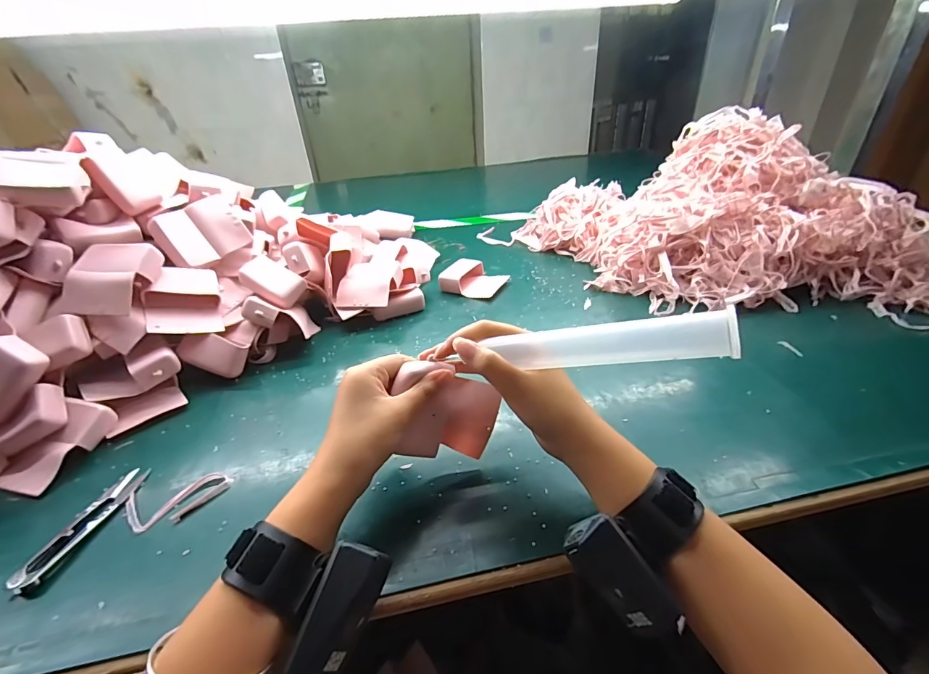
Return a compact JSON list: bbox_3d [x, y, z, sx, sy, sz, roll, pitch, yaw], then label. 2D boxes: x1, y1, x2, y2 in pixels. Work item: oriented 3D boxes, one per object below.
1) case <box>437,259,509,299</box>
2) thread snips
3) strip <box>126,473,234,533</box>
[{"bbox_3d":[0.014,-0.088,0.640,0.083,0.030,0.070,13,37,22],"label":"case"},{"bbox_3d":[-0.295,0.144,0.335,0.023,0.011,0.107,4,35,11],"label":"thread snips"},{"bbox_3d":[-0.236,0.135,0.349,0.079,0.005,0.040,-10,35,-10],"label":"strip"}]

